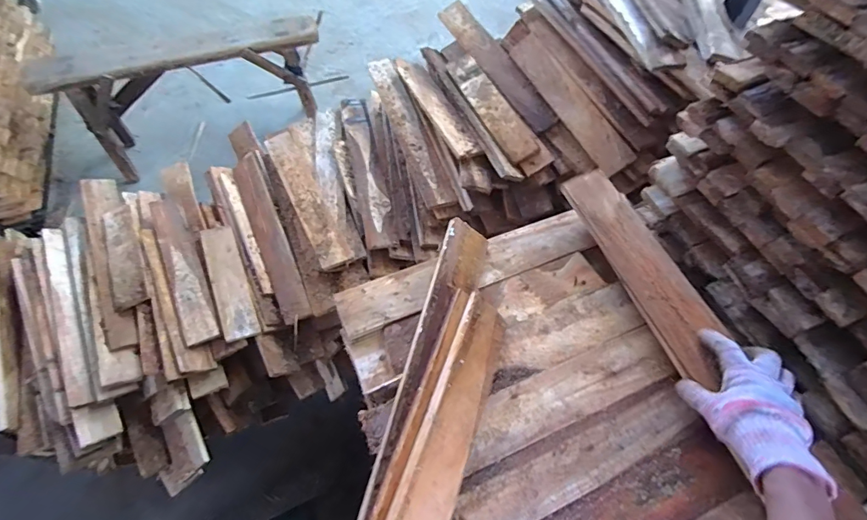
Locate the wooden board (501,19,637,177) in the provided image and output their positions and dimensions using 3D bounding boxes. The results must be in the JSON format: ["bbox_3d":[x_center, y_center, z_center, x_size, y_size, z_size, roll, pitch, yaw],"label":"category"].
[{"bbox_3d":[0.296,-0.389,1.014,0.070,0.023,0.465,-40,67,28],"label":"wooden board"}]

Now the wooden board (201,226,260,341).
[{"bbox_3d":[-0.475,0.040,1.005,0.067,0.010,0.300,-21,62,-13],"label":"wooden board"}]

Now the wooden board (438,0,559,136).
[{"bbox_3d":[0.155,-0.501,1.102,0.073,0.019,0.468,-36,67,10],"label":"wooden board"}]

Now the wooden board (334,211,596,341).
[{"bbox_3d":[0.055,0.012,0.652,0.397,0.016,0.074,-20,61,-12],"label":"wooden board"}]

